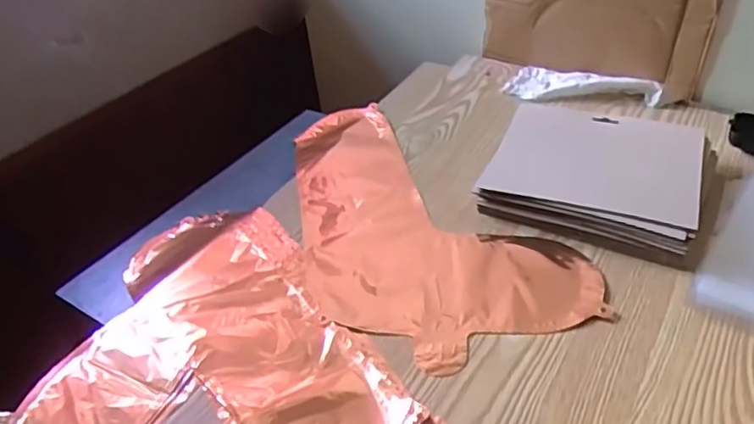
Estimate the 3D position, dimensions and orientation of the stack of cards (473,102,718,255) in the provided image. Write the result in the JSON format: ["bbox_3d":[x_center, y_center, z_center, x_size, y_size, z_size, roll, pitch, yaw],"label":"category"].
[{"bbox_3d":[0.219,-0.041,0.593,0.197,0.036,0.166,17,44,26],"label":"stack of cards"}]

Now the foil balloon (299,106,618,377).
[{"bbox_3d":[0.017,-0.002,0.615,0.218,0.012,0.410,-19,40,-16],"label":"foil balloon"}]

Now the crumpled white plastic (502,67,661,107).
[{"bbox_3d":[0.262,-0.171,0.763,0.183,0.031,0.077,7,40,15],"label":"crumpled white plastic"}]

